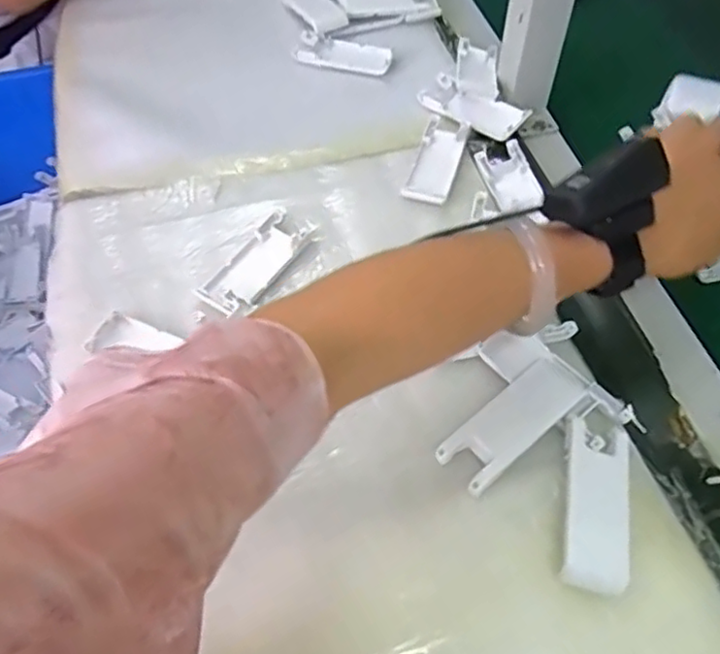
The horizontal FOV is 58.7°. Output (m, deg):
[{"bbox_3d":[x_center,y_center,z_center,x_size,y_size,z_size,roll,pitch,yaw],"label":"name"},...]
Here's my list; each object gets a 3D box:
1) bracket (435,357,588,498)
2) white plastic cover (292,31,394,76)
[{"bbox_3d":[0.100,0.061,0.417,0.106,0.017,0.039,-35,63,-21],"label":"bracket"},{"bbox_3d":[-0.016,-0.278,0.657,0.097,0.009,0.045,16,57,11],"label":"white plastic cover"}]

